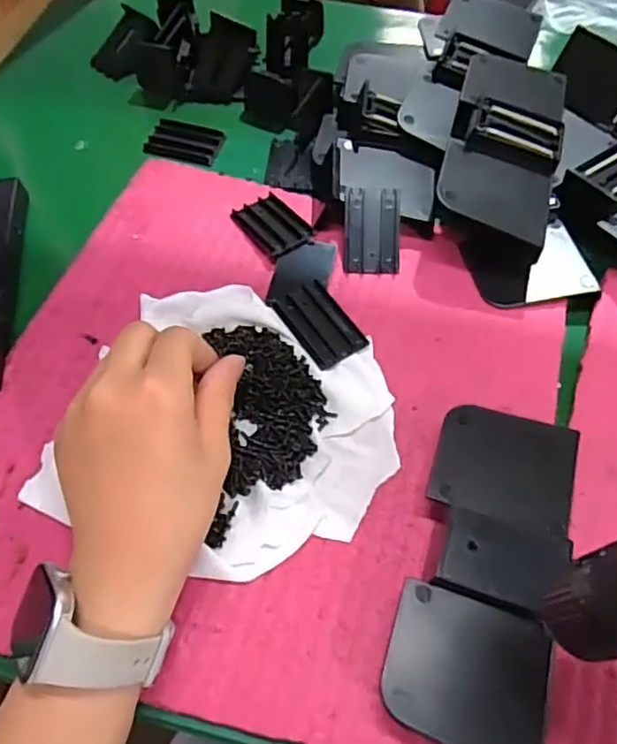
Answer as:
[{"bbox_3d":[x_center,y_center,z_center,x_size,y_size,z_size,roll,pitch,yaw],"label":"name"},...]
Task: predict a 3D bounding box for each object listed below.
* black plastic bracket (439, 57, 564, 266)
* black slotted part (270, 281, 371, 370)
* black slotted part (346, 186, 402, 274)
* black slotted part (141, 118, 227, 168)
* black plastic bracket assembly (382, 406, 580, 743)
[{"bbox_3d":[0.126,-0.147,0.415,0.070,0.025,0.164,18,63,-1],"label":"black plastic bracket"},{"bbox_3d":[0.007,-0.029,0.380,0.036,0.008,0.054,-28,65,-26],"label":"black slotted part"},{"bbox_3d":[0.042,-0.092,0.414,0.036,0.004,0.055,1,87,-2],"label":"black slotted part"},{"bbox_3d":[-0.095,-0.179,0.492,0.055,0.004,0.042,15,60,7],"label":"black slotted part"},{"bbox_3d":[0.083,0.094,0.301,0.069,0.028,0.154,16,60,8],"label":"black plastic bracket assembly"}]

